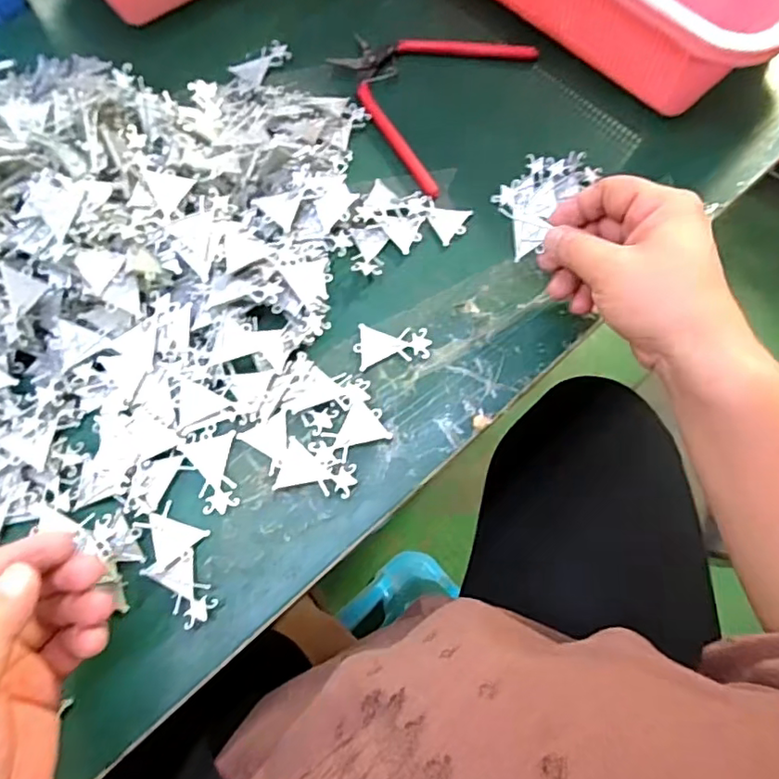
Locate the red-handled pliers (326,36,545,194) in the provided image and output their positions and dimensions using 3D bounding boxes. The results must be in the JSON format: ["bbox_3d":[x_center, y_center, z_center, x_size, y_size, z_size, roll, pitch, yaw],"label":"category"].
[{"bbox_3d":[0.020,-0.220,0.411,0.118,0.007,0.149,32,74,7],"label":"red-handled pliers"}]

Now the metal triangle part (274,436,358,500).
[{"bbox_3d":[-0.040,0.047,0.320,0.041,0.008,0.028,16,73,3],"label":"metal triangle part"}]

